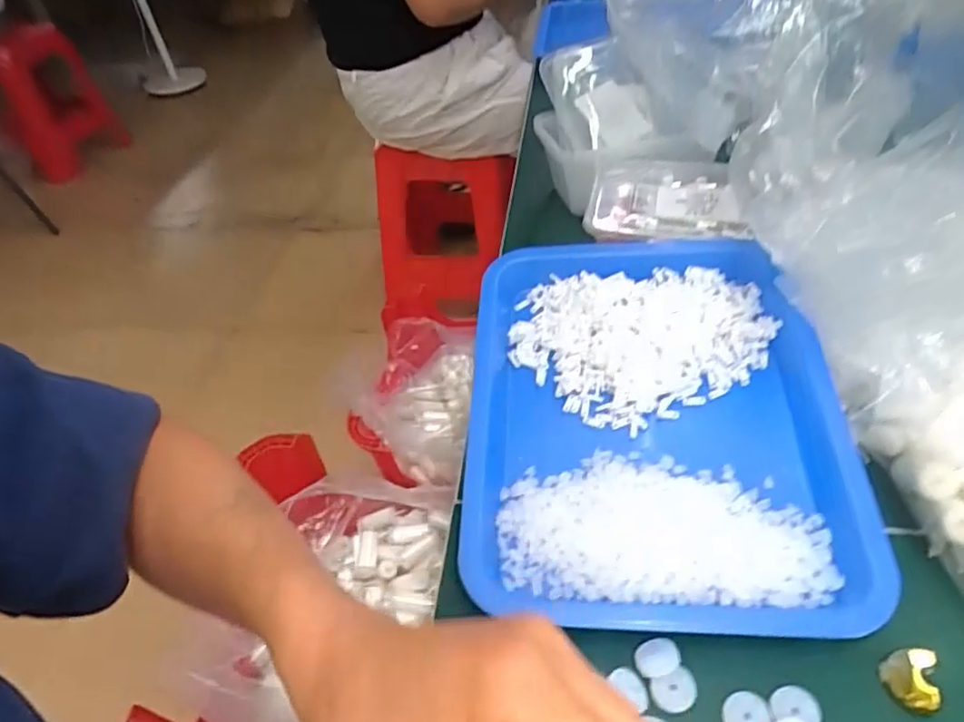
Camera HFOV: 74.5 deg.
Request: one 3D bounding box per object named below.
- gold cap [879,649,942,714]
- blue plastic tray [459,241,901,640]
[{"bbox_3d":[0.206,0.152,0.305,0.022,0.010,0.028,12,54,15],"label":"gold cap"},{"bbox_3d":[0.108,0.028,0.412,0.230,0.033,0.278,0,52,6],"label":"blue plastic tray"}]

